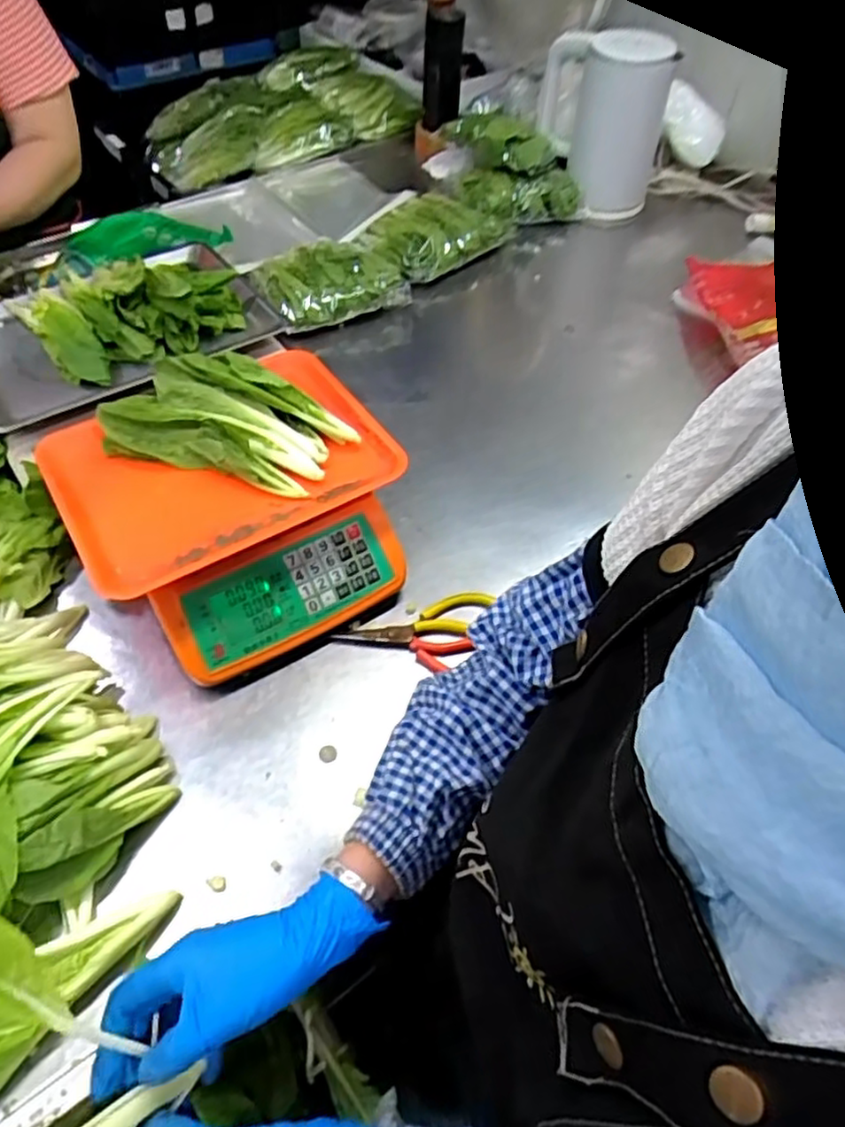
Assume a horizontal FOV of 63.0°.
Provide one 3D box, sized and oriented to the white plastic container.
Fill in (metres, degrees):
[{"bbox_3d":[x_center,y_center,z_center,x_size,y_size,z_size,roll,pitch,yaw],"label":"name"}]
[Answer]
[{"bbox_3d":[0.286,-0.712,1.122,0.201,0.248,0.127,12,53,7],"label":"white plastic container"}]

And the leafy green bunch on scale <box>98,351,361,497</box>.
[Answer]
[{"bbox_3d":[-0.190,-0.147,0.681,0.232,0.057,0.123,14,53,9],"label":"leafy green bunch on scale"}]

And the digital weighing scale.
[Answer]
[{"bbox_3d":[-0.186,-0.058,0.701,0.305,0.110,0.288,-26,57,-20],"label":"digital weighing scale"}]

